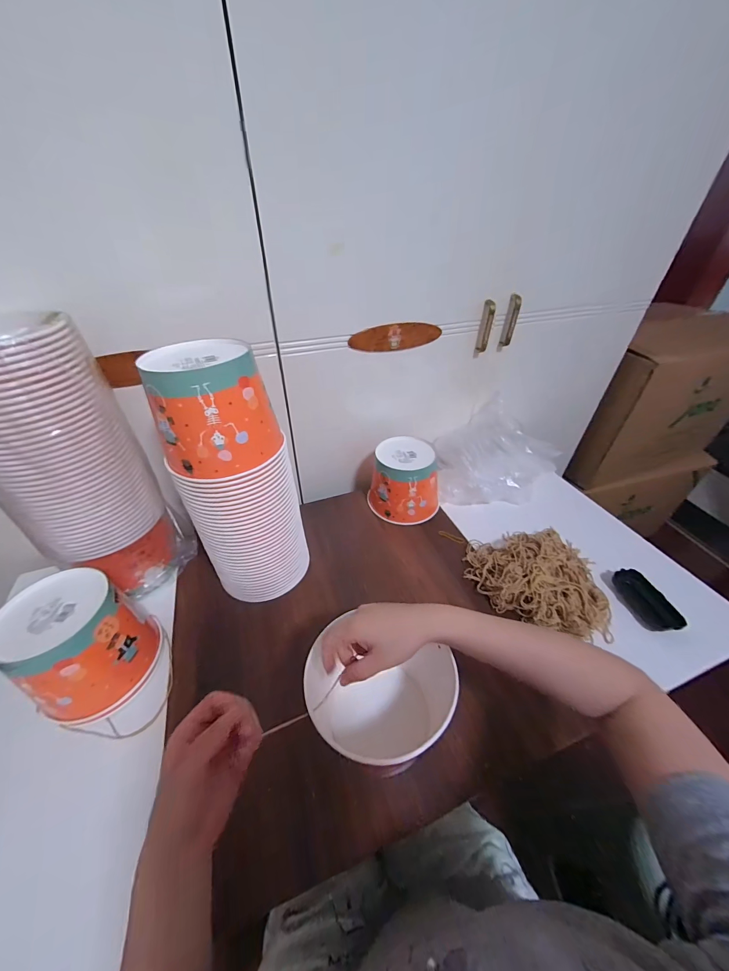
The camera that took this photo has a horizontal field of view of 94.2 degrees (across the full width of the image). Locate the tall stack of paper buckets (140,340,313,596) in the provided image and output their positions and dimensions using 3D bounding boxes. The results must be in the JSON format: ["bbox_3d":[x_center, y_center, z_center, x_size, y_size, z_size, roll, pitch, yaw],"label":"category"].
[{"bbox_3d":[-0.183,0.016,0.502,0.151,0.391,0.120,0,41,-1],"label":"tall stack of paper buckets"}]

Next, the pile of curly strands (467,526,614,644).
[{"bbox_3d":[0.293,0.154,0.578,0.216,0.064,0.197,2,41,1],"label":"pile of curly strands"}]

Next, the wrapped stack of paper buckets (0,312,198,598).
[{"bbox_3d":[-0.416,-0.007,0.502,0.151,0.427,0.175,31,50,30],"label":"wrapped stack of paper buckets"}]

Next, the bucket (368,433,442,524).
[{"bbox_3d":[0.091,-0.014,0.732,0.145,0.128,0.146,9,42,9],"label":"bucket"}]

